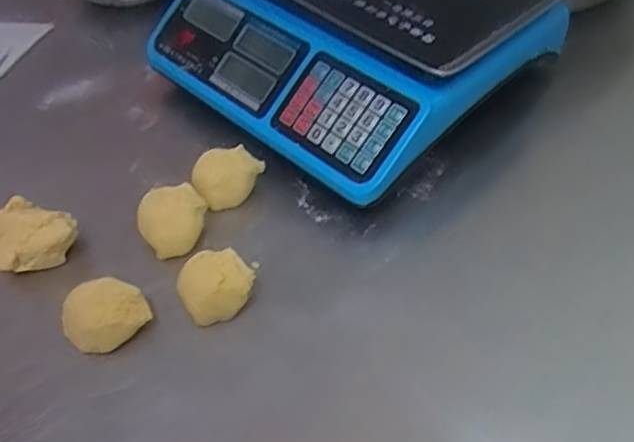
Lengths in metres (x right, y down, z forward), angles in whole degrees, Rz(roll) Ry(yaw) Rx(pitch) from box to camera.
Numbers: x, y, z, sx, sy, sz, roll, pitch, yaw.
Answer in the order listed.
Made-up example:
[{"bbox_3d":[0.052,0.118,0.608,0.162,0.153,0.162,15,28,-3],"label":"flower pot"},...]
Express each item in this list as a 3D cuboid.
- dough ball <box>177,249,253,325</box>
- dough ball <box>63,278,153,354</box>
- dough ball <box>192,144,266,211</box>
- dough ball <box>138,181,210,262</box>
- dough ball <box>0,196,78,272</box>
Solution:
[{"bbox_3d":[-0.081,0.053,0.492,0.056,0.042,0.044,-24,53,-17],"label":"dough ball"},{"bbox_3d":[-0.167,0.072,0.478,0.062,0.041,0.051,-29,55,-21],"label":"dough ball"},{"bbox_3d":[-0.081,-0.041,0.570,0.068,0.040,0.047,-19,52,-13],"label":"dough ball"},{"bbox_3d":[-0.124,-0.001,0.532,0.057,0.040,0.050,-17,51,-12],"label":"dough ball"},{"bbox_3d":[-0.247,0.016,0.525,0.061,0.048,0.062,-1,50,1],"label":"dough ball"}]

